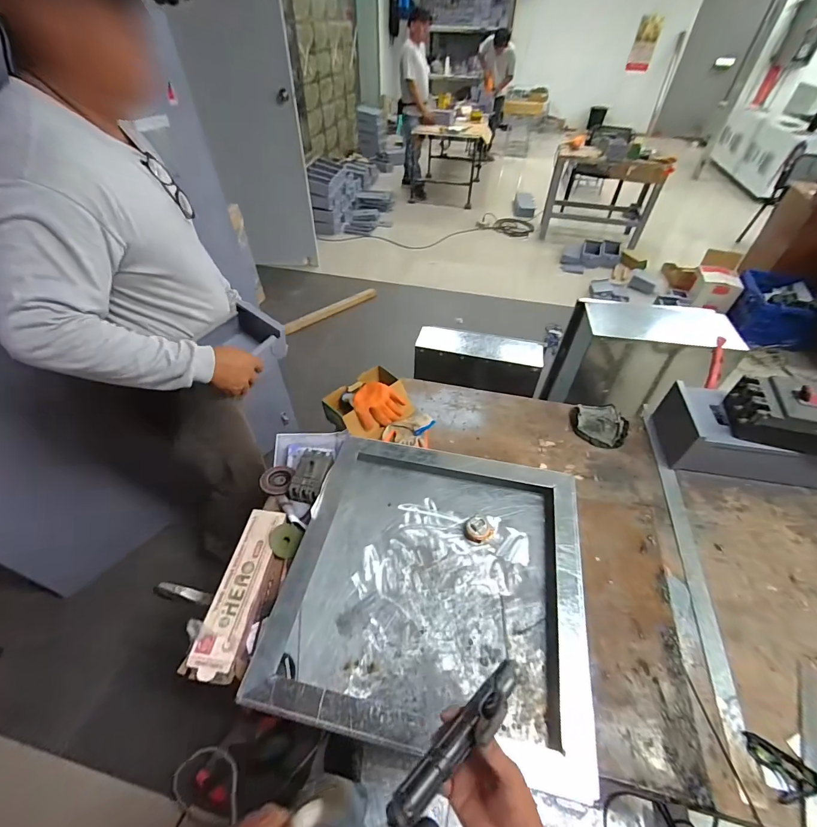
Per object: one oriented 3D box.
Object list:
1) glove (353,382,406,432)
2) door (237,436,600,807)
[{"bbox_3d":[-0.092,-0.026,1.156,0.152,0.089,0.128,-16,49,-16],"label":"glove"},{"bbox_3d":[0.059,0.345,0.821,0.592,0.105,0.588,10,47,7],"label":"door"}]

